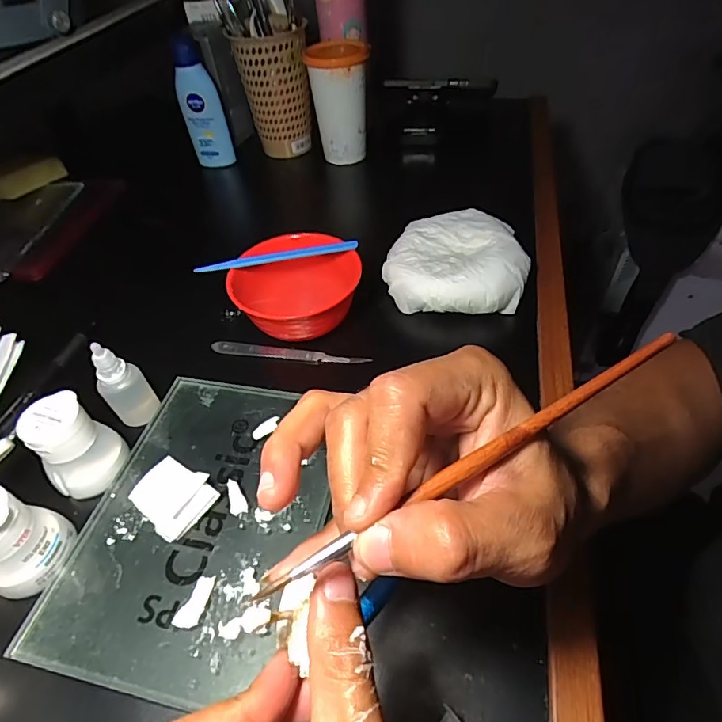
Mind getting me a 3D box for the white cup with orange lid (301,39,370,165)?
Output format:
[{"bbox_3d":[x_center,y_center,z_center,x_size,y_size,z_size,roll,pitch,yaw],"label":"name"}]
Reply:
[{"bbox_3d":[-0.025,-0.325,0.603,0.072,0.126,0.076,2,47,6],"label":"white cup with orange lid"}]

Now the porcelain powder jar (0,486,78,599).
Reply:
[{"bbox_3d":[-0.203,0.101,0.274,0.040,0.058,0.047,17,51,19],"label":"porcelain powder jar"}]

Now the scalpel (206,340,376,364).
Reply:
[{"bbox_3d":[-0.062,-0.007,0.404,0.137,0.007,0.012,6,48,10],"label":"scalpel"}]

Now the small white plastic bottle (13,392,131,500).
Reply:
[{"bbox_3d":[-0.191,0.054,0.315,0.038,0.056,0.048,30,56,28],"label":"small white plastic bottle"}]

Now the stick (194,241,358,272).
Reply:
[{"bbox_3d":[-0.072,-0.091,0.409,0.137,0.008,0.010,-8,47,-4],"label":"stick"}]

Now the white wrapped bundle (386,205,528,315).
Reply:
[{"bbox_3d":[0.088,-0.091,0.436,0.125,0.042,0.112,11,49,14],"label":"white wrapped bundle"}]

